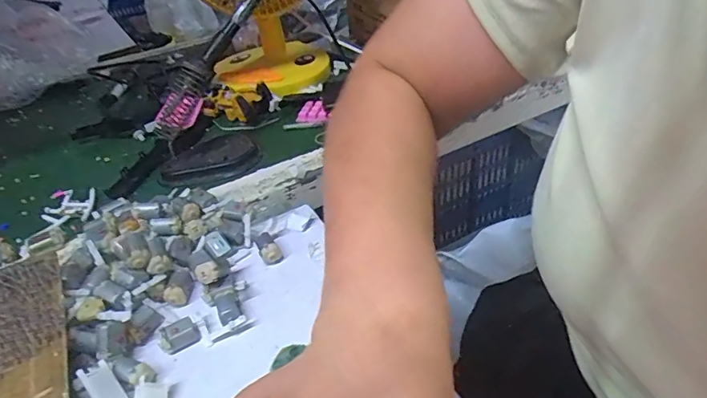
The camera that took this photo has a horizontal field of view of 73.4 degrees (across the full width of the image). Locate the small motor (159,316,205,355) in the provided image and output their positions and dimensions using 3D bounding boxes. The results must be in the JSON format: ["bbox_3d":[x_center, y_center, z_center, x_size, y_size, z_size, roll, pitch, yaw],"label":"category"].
[{"bbox_3d":[-0.131,0.102,0.362,0.032,0.014,0.018,-22,39,-20],"label":"small motor"}]

